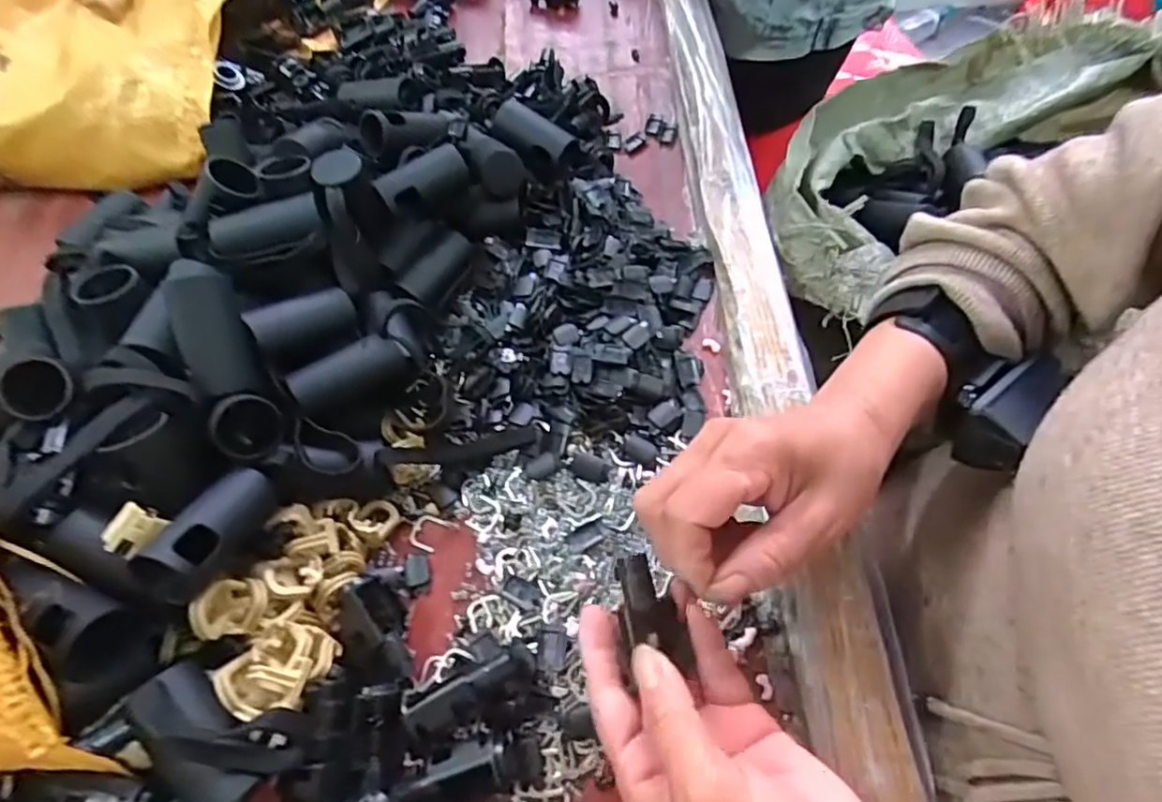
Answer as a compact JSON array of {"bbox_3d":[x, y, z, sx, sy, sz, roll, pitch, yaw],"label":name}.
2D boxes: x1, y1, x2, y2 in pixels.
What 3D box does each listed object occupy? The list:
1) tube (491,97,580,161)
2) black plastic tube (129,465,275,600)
[{"bbox_3d":[-0.038,-0.199,0.459,0.066,0.029,0.029,27,64,16],"label":"tube"},{"bbox_3d":[-0.170,0.061,0.284,0.029,0.031,0.064,18,43,12],"label":"black plastic tube"}]

